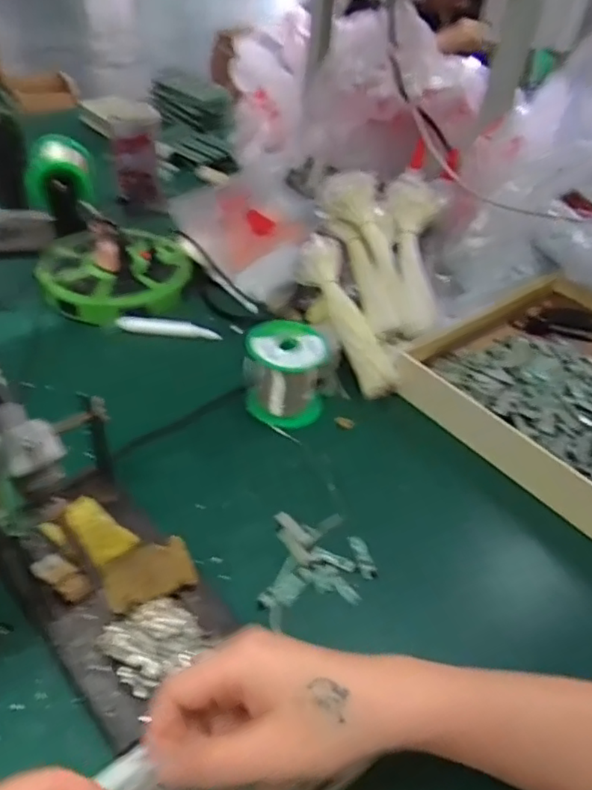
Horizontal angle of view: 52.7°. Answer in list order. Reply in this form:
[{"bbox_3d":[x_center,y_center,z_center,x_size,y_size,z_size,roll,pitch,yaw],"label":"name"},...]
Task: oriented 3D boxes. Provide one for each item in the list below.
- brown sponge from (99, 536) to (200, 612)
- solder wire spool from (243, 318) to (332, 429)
[{"bbox_3d":[-0.100,0.122,0.407,0.059,0.019,0.040,-16,47,-24],"label":"brown sponge"},{"bbox_3d":[-0.009,-0.022,0.557,0.073,0.073,0.061,6,42,-2],"label":"solder wire spool"}]

